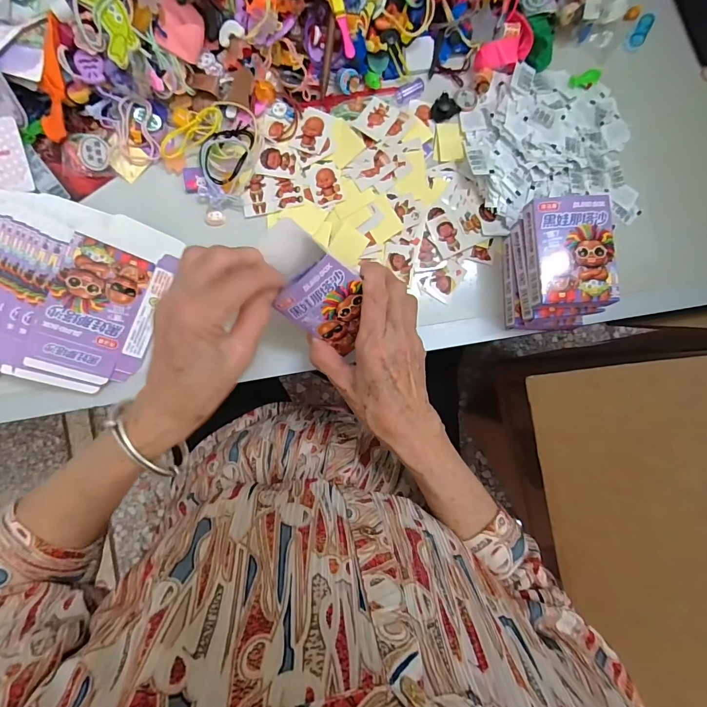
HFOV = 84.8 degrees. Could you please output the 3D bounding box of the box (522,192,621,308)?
[{"bbox_3d":[0.185,-0.087,0.330,0.065,0.020,0.093,-4,87,-4],"label":"box"}]

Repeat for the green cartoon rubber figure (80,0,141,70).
[{"bbox_3d":[-0.203,-0.278,0.324,0.029,0.005,0.062,-24,108,-2],"label":"green cartoon rubber figure"}]

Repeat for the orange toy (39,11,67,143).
[{"bbox_3d":[-0.262,-0.236,0.337,0.022,0.013,0.093,17,113,-2],"label":"orange toy"}]

